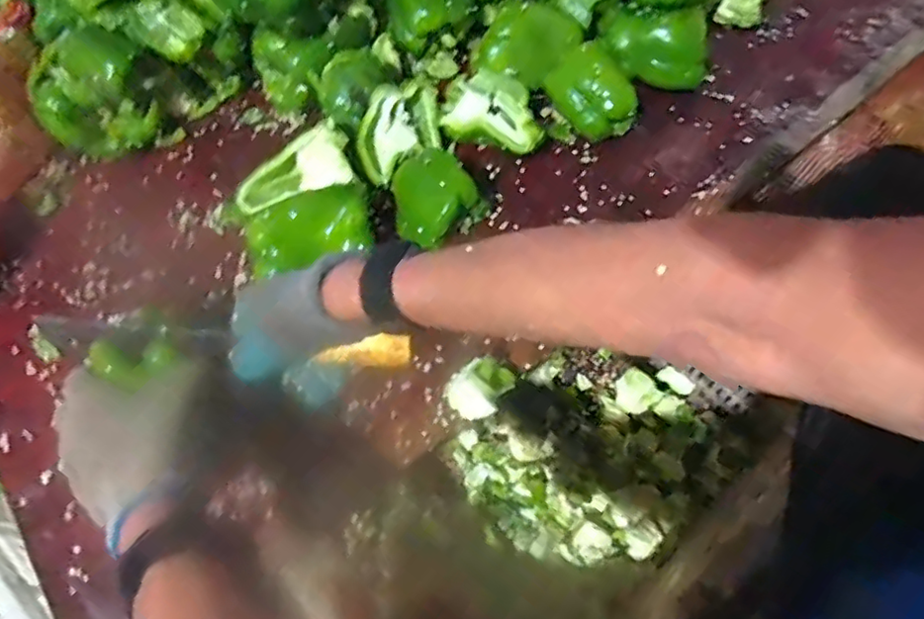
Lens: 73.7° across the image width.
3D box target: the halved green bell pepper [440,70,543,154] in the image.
[{"bbox_3d":[0.033,-0.191,0.593,0.101,0.034,0.064,22,68,13],"label":"halved green bell pepper"}]

